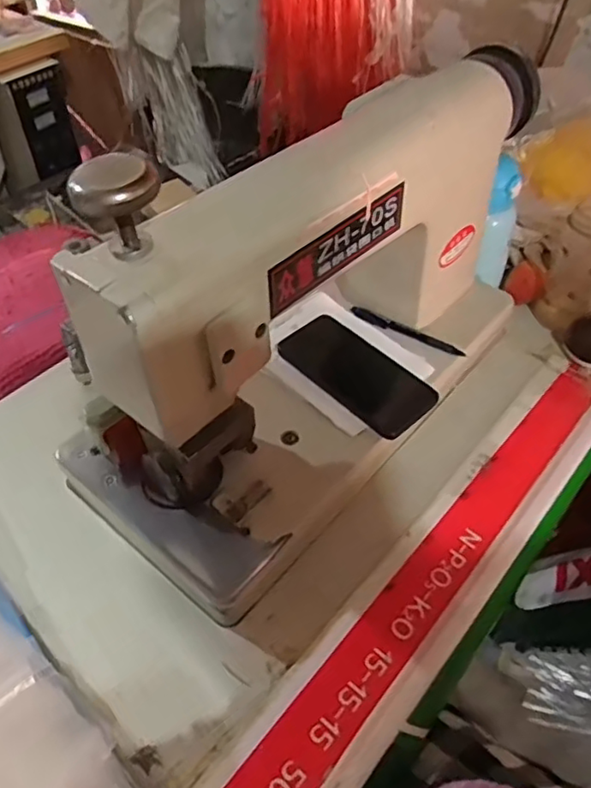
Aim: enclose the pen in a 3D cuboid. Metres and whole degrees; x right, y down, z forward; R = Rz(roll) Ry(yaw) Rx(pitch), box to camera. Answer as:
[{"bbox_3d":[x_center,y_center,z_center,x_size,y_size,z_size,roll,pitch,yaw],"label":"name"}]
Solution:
[{"bbox_3d":[0.126,-0.070,0.700,0.139,0.013,0.017,25,54,22],"label":"pen"}]

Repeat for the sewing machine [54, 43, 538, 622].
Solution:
[{"bbox_3d":[0.036,-0.116,0.588,0.195,0.307,0.547,32,57,27],"label":"sewing machine"}]

